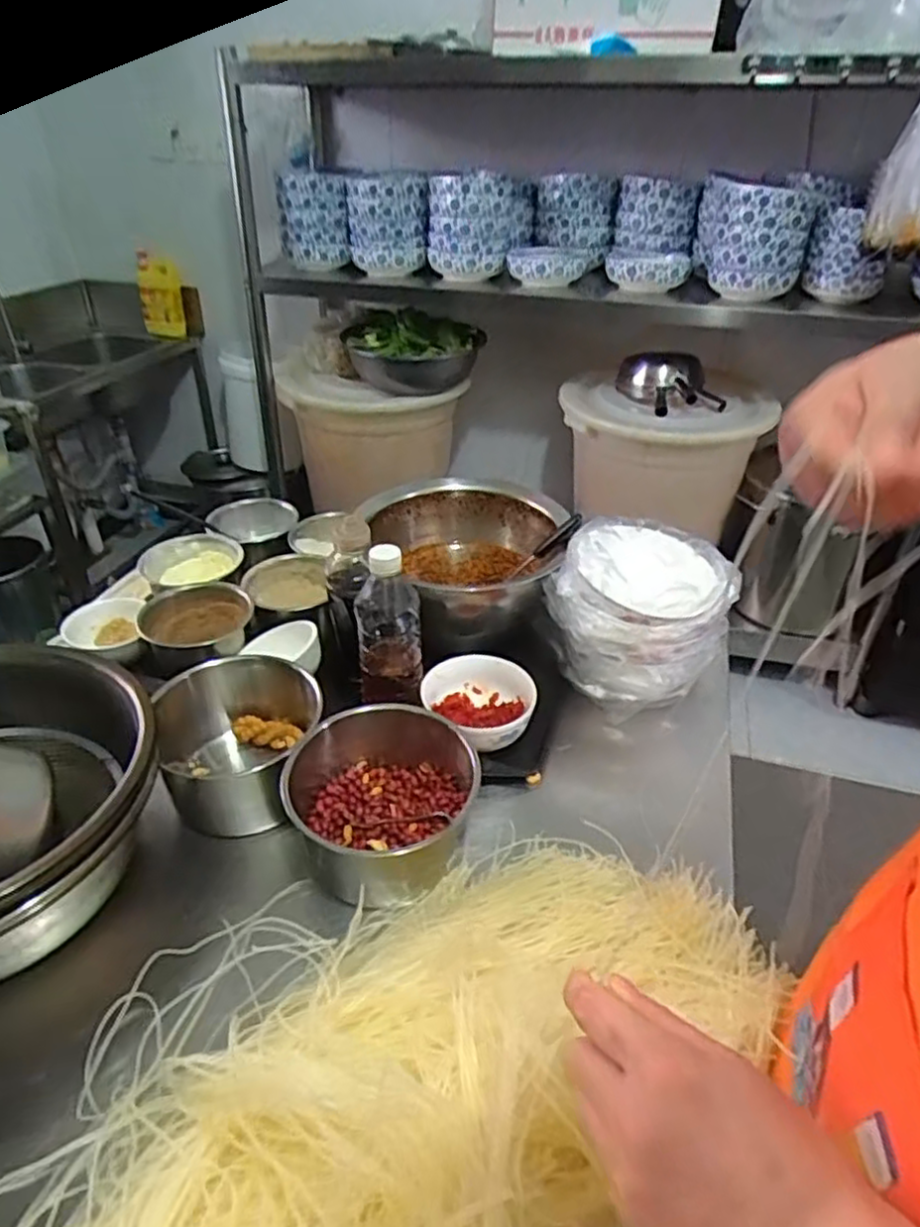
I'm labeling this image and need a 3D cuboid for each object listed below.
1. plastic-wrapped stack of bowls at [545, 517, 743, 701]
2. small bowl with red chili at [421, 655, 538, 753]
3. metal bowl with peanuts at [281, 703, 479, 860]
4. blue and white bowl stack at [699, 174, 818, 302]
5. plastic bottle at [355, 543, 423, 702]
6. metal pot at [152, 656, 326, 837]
[{"bbox_3d":[0.207,-0.007,0.859,0.202,0.172,0.177,7,35,9],"label":"plastic-wrapped stack of bowls"},{"bbox_3d":[0.026,0.104,0.809,0.115,0.050,0.120,1,35,0],"label":"small bowl with red chili"},{"bbox_3d":[-0.069,0.171,0.679,0.173,0.088,0.176,1,35,0],"label":"metal bowl with peanuts"},{"bbox_3d":[0.628,-0.814,1.559,0.219,0.209,0.251,10,36,13],"label":"blue and white bowl stack"},{"bbox_3d":[-0.076,0.005,0.773,0.067,0.186,0.070,-2,35,-4],"label":"plastic bottle"},{"bbox_3d":[-0.225,0.135,0.751,0.155,0.100,0.169,1,35,0],"label":"metal pot"}]

